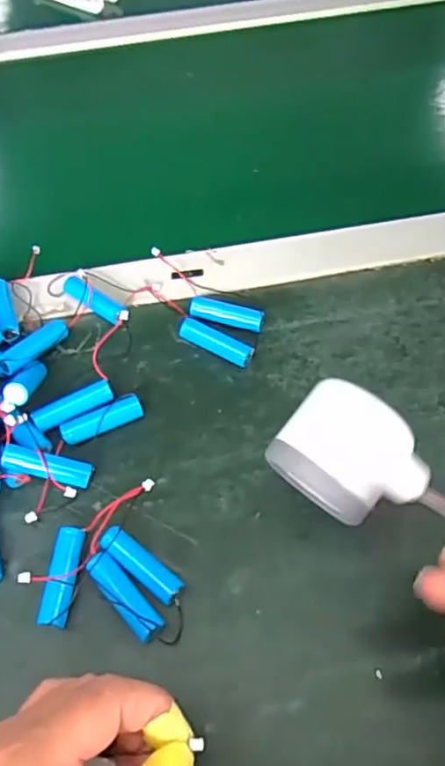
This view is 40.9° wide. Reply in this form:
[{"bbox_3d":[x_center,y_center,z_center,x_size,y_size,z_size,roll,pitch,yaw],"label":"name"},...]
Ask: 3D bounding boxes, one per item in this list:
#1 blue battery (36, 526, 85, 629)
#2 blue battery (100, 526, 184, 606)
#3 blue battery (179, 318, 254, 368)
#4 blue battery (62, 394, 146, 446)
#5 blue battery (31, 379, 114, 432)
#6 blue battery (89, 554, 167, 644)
[{"bbox_3d":[-0.084,0.103,0.319,0.014,0.014,0.051,5,58,4],"label":"blue battery"},{"bbox_3d":[-0.043,0.097,0.318,0.050,0.017,0.014,34,65,20],"label":"blue battery"},{"bbox_3d":[-0.005,-0.025,0.395,0.051,0.014,0.014,26,62,16],"label":"blue battery"},{"bbox_3d":[-0.073,0.024,0.366,0.050,0.015,0.014,-25,61,-13],"label":"blue battery"},{"bbox_3d":[-0.092,0.016,0.371,0.050,0.014,0.016,-23,60,-12],"label":"blue battery"},{"bbox_3d":[-0.051,0.110,0.309,0.014,0.015,0.049,-39,65,-20],"label":"blue battery"}]

